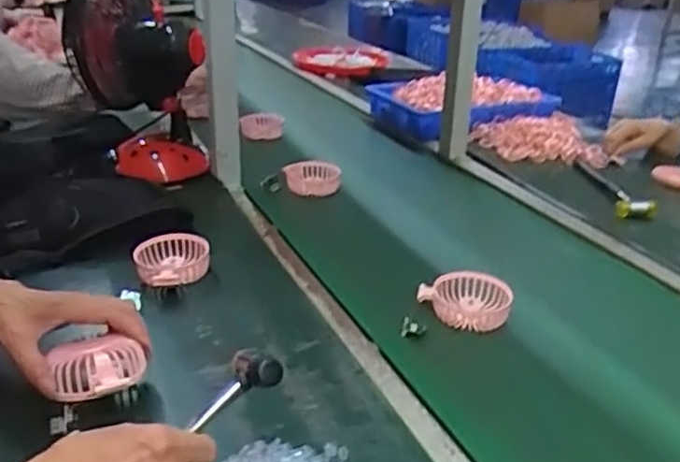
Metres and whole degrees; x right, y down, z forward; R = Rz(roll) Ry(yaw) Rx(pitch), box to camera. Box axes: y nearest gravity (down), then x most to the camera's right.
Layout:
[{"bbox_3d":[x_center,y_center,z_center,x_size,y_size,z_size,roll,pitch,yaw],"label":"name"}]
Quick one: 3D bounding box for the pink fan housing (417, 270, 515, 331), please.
[{"bbox_3d":[0.142,0.079,0.773,0.102,0.033,0.079,5,27,10],"label":"pink fan housing"}]

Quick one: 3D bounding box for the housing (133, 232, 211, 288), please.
[{"bbox_3d":[-0.206,0.036,0.833,0.090,0.032,0.078,-11,29,-22],"label":"housing"}]

